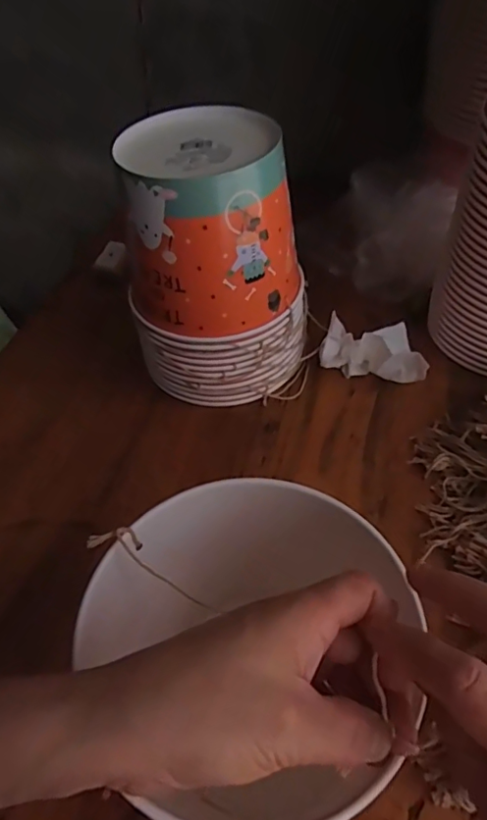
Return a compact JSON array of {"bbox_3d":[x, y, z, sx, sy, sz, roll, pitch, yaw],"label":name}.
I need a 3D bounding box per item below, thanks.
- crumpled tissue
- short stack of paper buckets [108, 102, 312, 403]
[{"bbox_3d":[0.130,-0.068,0.530,0.096,0.064,0.064,12,52,15],"label":"crumpled tissue"},{"bbox_3d":[-0.020,-0.126,0.490,0.143,0.222,0.137,-1,49,5],"label":"short stack of paper buckets"}]

